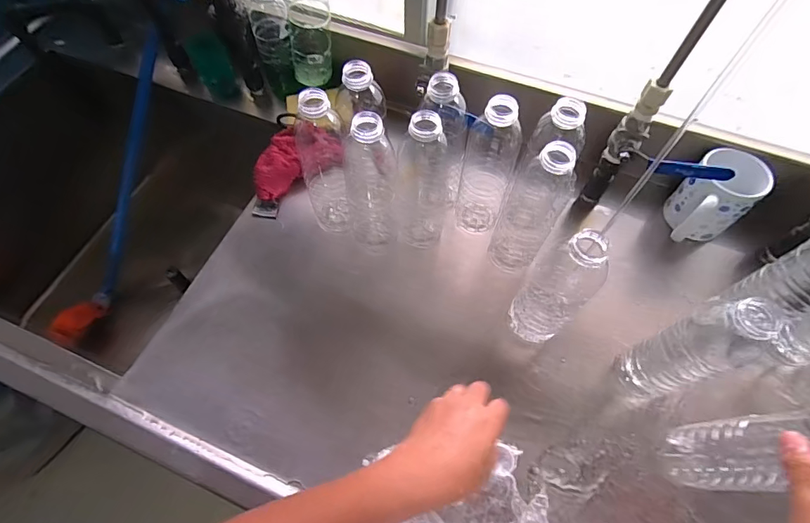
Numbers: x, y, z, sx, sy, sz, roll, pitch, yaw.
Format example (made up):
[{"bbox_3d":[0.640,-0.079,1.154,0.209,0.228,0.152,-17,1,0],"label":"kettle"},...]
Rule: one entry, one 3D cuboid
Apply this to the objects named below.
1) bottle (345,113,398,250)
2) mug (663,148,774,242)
[{"bbox_3d":[-0.044,-0.098,0.526,0.059,0.201,0.069,-6,62,-4],"label":"bottle"},{"bbox_3d":[0.388,-0.077,0.554,0.095,0.097,0.079,-33,67,-17],"label":"mug"}]

